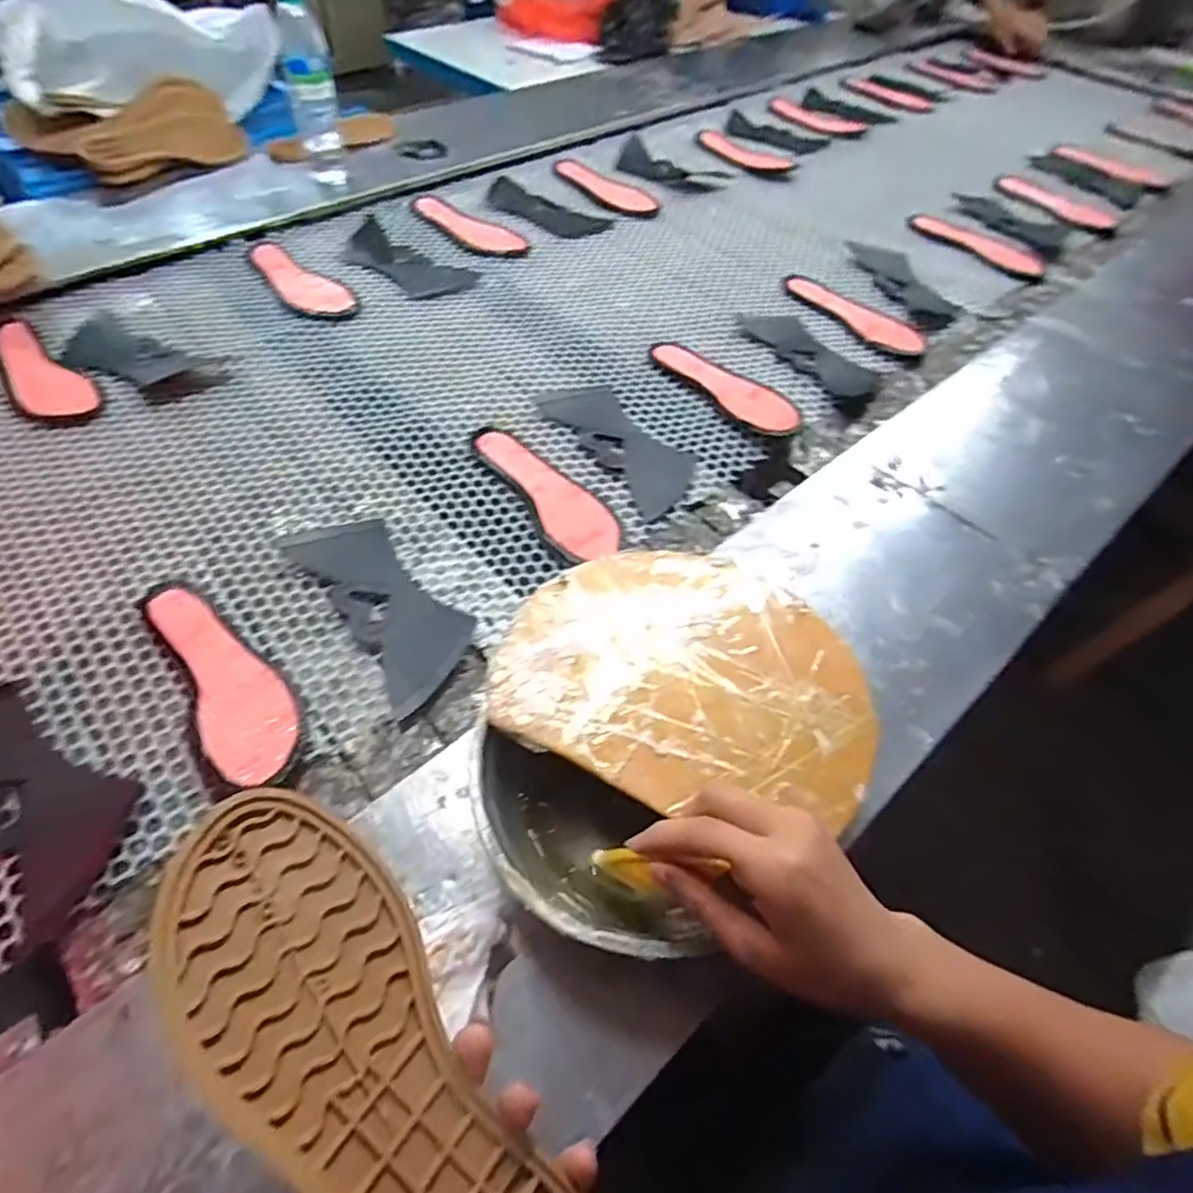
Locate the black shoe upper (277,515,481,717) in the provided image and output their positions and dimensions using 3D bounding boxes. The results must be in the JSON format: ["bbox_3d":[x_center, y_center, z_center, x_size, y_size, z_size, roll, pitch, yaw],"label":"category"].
[{"bbox_3d":[-0.188,0.002,0.578,0.088,0.013,0.217,-31,62,-24],"label":"black shoe upper"}]

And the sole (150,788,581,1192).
[{"bbox_3d":[-0.080,0.179,0.243,0.079,0.018,0.235,-36,76,-26],"label":"sole"}]

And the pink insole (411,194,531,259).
[{"bbox_3d":[-0.204,-0.560,0.979,0.229,0.021,0.067,36,59,20],"label":"pink insole"}]

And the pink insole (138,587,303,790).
[{"bbox_3d":[-0.297,0.059,0.522,0.072,0.011,0.228,-26,57,-26],"label":"pink insole"}]

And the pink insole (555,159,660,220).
[{"bbox_3d":[0.007,-0.674,1.083,0.200,0.017,0.072,32,58,17],"label":"pink insole"}]

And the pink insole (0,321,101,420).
[{"bbox_3d":[-0.633,-0.265,0.744,0.072,0.006,0.220,-31,63,-24],"label":"pink insole"}]

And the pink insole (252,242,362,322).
[{"bbox_3d":[-0.403,-0.423,0.870,0.233,0.010,0.074,38,60,21],"label":"pink insole"}]

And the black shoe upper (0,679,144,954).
[{"bbox_3d":[-0.414,0.133,0.465,0.207,0.011,0.091,33,58,18],"label":"black shoe upper"}]

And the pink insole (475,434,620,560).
[{"bbox_3d":[-0.047,-0.106,0.662,0.063,0.017,0.201,-27,61,-22],"label":"pink insole"}]

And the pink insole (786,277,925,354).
[{"bbox_3d":[0.343,-0.386,0.882,0.063,0.011,0.215,-34,64,-25],"label":"pink insole"}]

